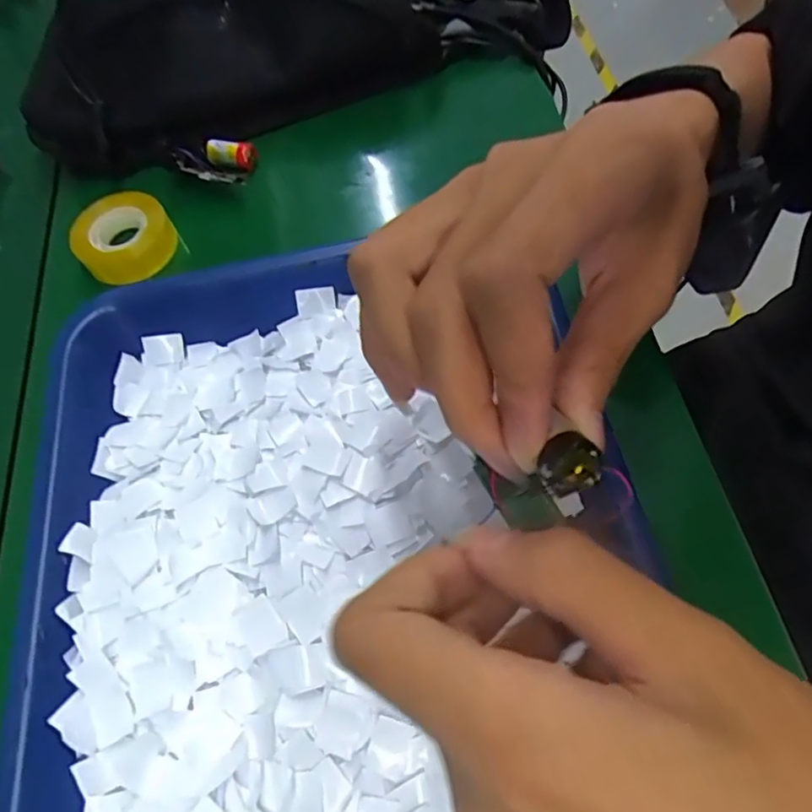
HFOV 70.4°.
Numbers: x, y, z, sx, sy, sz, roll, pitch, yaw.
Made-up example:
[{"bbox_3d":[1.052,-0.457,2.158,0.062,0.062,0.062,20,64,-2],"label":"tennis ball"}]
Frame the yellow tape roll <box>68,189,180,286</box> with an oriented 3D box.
[{"bbox_3d":[-0.172,-0.103,0.352,0.054,0.019,0.057,-1,62,2],"label":"yellow tape roll"}]

